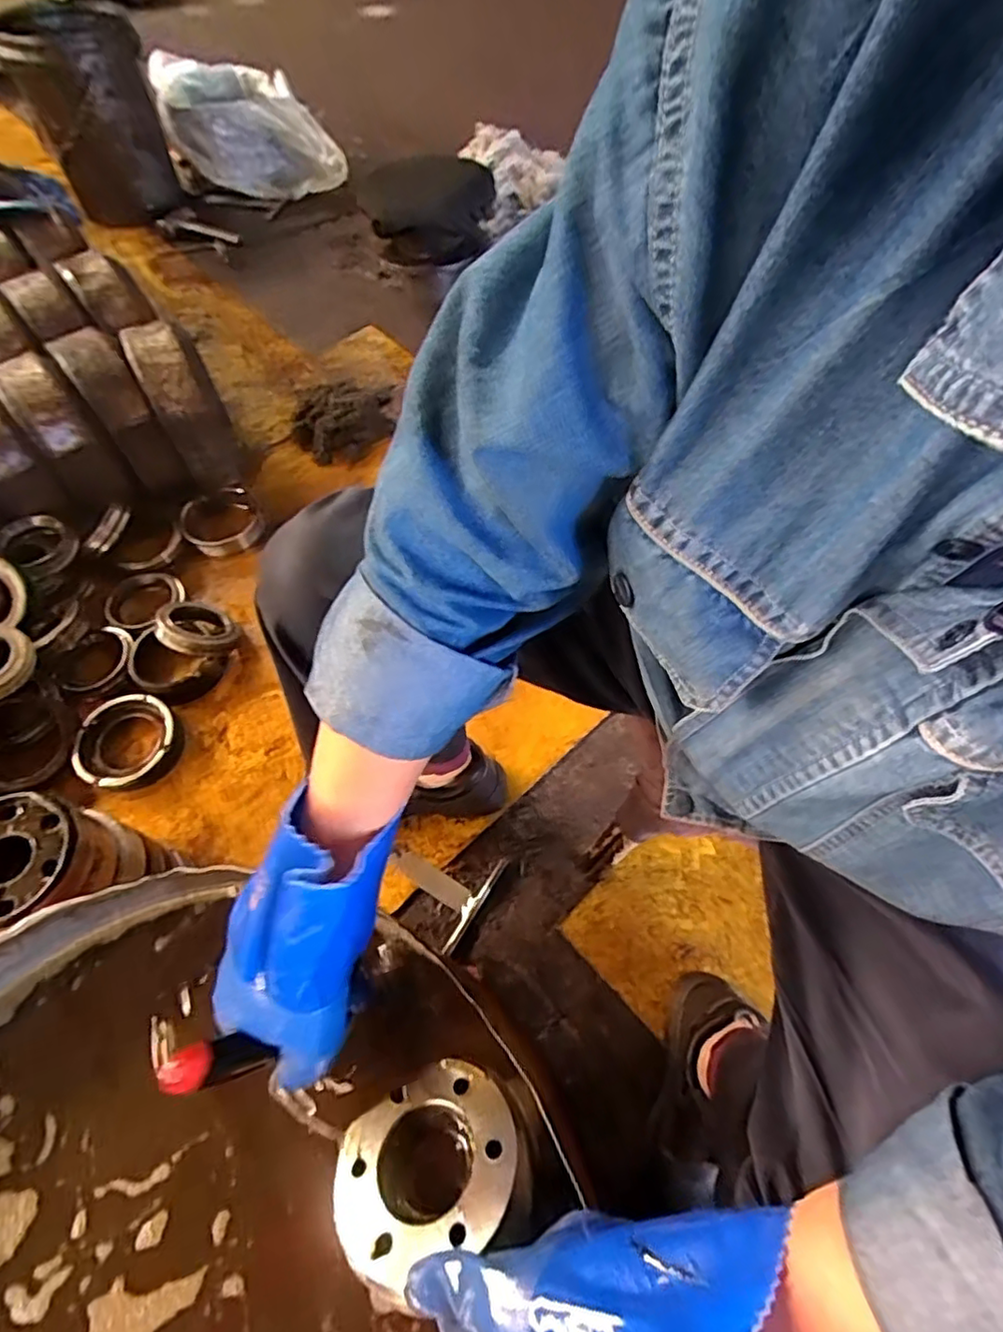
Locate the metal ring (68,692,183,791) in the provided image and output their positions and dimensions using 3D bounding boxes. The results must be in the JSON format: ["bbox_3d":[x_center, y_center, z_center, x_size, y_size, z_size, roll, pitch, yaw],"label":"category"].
[{"bbox_3d":[-0.500,0.100,0.816,0.124,0.037,0.123,0,61,0],"label":"metal ring"}]

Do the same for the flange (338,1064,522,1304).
[{"bbox_3d":[-0.045,0.324,0.392,0.116,0.028,0.097,-24,36,-16],"label":"flange"}]

